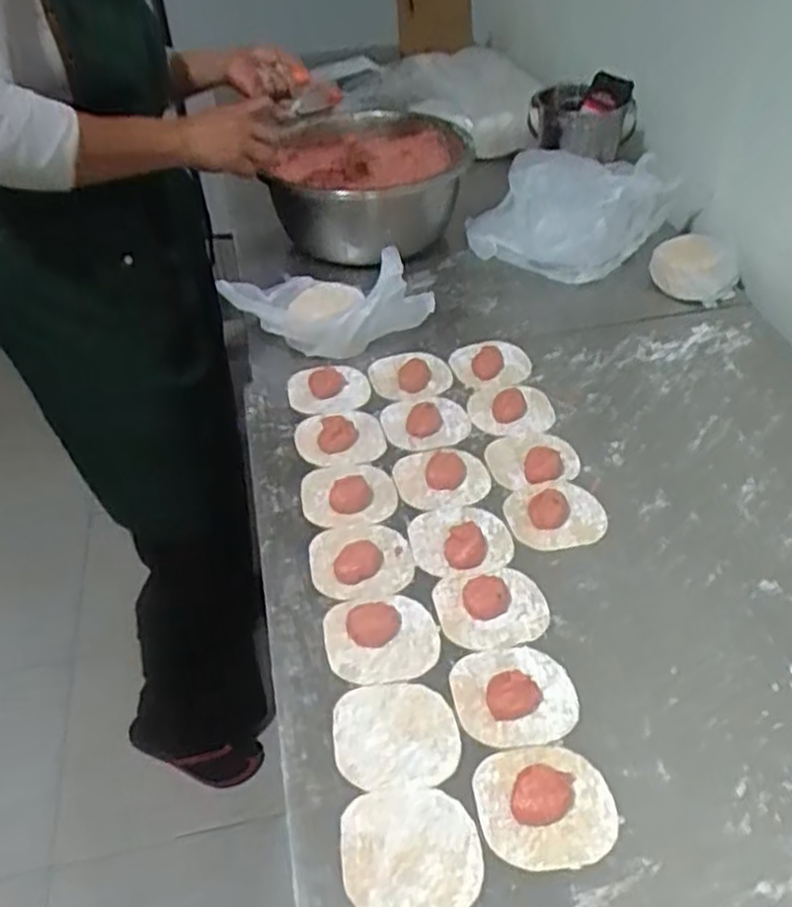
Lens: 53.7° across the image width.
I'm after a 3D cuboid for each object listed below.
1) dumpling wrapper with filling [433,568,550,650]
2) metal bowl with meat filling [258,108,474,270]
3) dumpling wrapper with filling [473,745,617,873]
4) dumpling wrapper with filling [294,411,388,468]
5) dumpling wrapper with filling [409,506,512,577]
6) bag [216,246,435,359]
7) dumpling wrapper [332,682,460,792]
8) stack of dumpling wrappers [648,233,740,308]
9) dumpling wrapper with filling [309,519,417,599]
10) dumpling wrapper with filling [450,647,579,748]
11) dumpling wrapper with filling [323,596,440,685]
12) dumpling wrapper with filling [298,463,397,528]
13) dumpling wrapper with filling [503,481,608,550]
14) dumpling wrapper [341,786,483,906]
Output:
[{"bbox_3d":[0.077,0.120,0.629,0.086,0.014,0.073,-10,44,-7],"label":"dumpling wrapper with filling"},{"bbox_3d":[-0.028,-0.350,1.055,0.226,0.144,0.238,-1,44,1],"label":"metal bowl with meat filling"},{"bbox_3d":[0.097,0.222,0.505,0.086,0.024,0.078,-6,44,-4],"label":"dumpling wrapper with filling"},{"bbox_3d":[-0.056,-0.019,0.780,0.084,0.013,0.082,-1,44,1],"label":"dumpling wrapper with filling"},{"bbox_3d":[0.056,0.071,0.679,0.085,0.017,0.074,-7,44,-5],"label":"dumpling wrapper with filling"},{"bbox_3d":[-0.075,-0.173,0.885,0.223,0.095,0.100,5,44,7],"label":"bag"},{"bbox_3d":[-0.001,0.198,0.554,0.085,0.004,0.076,-6,44,-4],"label":"dumpling wrapper"},{"bbox_3d":[0.365,-0.227,0.958,0.105,0.054,0.077,17,47,20],"label":"stack of dumpling wrappers"},{"bbox_3d":[-0.030,0.083,0.664,0.085,0.021,0.080,-9,44,-7],"label":"dumpling wrapper with filling"},{"bbox_3d":[0.087,0.169,0.566,0.087,0.030,0.076,-6,44,-4],"label":"dumpling wrapper with filling"},{"bbox_3d":[-0.012,0.139,0.610,0.086,0.015,0.079,-1,44,1],"label":"dumpling wrapper with filling"},{"bbox_3d":[-0.044,0.033,0.723,0.085,0.017,0.078,-1,44,1],"label":"dumpling wrapper with filling"},{"bbox_3d":[0.143,0.051,0.699,0.089,0.016,0.072,-11,44,-9],"label":"dumpling wrapper with filling"},{"bbox_3d":[0.009,0.251,0.496,0.085,0.004,0.078,-4,44,-2],"label":"dumpling wrapper"}]

